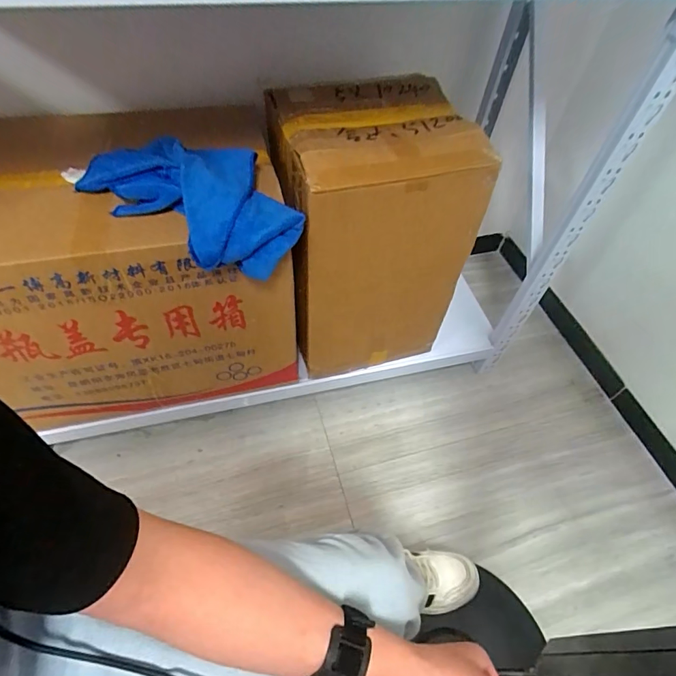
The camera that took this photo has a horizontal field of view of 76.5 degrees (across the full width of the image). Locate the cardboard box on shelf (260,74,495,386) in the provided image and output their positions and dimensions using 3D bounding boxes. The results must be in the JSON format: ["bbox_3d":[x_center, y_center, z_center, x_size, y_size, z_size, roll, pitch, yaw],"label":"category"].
[{"bbox_3d":[0.049,-0.194,0.866,0.321,0.490,0.294,-12,54,-12],"label":"cardboard box on shelf"}]

